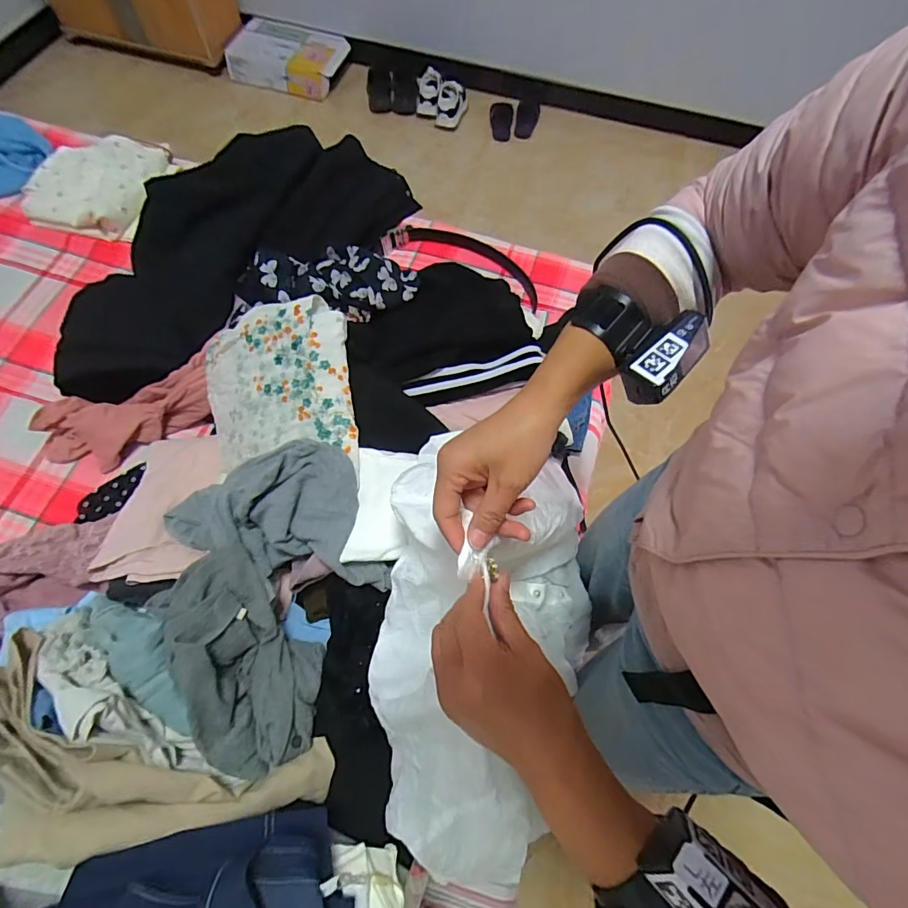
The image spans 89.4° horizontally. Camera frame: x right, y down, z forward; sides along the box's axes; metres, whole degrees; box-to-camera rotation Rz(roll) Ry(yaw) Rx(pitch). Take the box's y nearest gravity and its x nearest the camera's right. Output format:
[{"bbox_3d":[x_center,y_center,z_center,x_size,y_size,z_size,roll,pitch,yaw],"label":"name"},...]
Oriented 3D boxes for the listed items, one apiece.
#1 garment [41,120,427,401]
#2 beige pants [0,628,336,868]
[{"bbox_3d":[-0.431,-0.422,0.908,0.310,0.151,0.788,41,71,13],"label":"garment"},{"bbox_3d":[-0.323,0.319,0.483,0.380,0.162,0.145,21,66,-13],"label":"beige pants"}]

